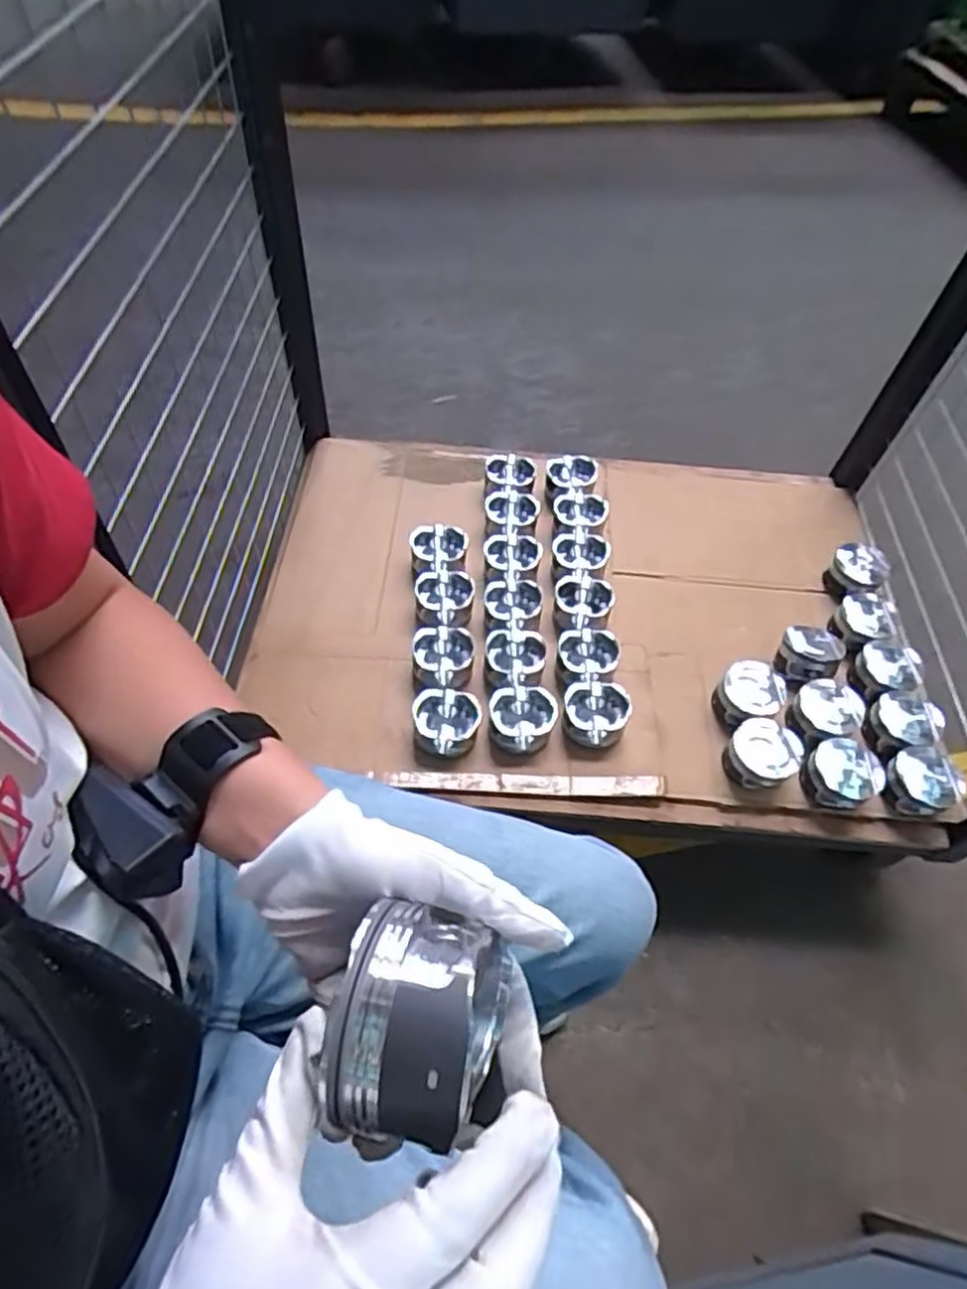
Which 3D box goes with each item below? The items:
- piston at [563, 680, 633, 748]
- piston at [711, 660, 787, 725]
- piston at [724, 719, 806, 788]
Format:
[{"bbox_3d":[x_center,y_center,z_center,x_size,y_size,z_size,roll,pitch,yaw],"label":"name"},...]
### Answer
[{"bbox_3d":[0.148,0.096,0.950,0.088,0.048,0.085,2,55,-3],"label":"piston"},{"bbox_3d":[0.367,0.073,0.983,0.081,0.065,0.089,2,55,-3],"label":"piston"},{"bbox_3d":[0.372,0.150,0.948,0.093,0.058,0.089,2,55,-3],"label":"piston"}]

